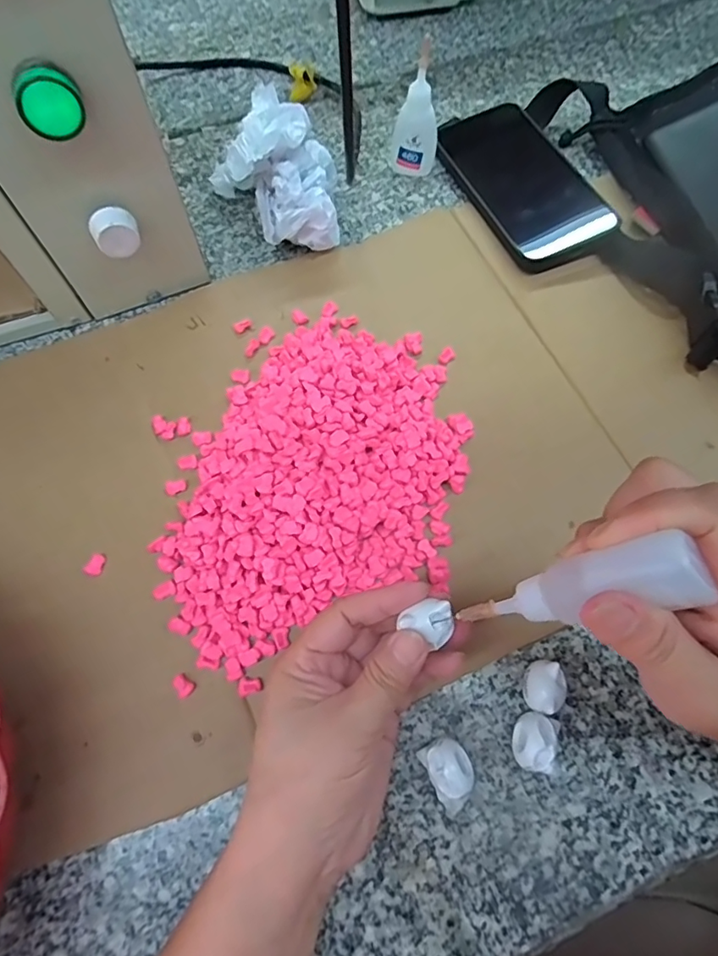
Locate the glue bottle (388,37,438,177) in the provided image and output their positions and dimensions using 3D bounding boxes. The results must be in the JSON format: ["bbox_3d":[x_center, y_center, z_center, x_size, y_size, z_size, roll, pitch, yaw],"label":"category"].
[{"bbox_3d":[0.043,-0.275,0.386,0.036,0.083,0.025,6,67,2],"label":"glue bottle"}]

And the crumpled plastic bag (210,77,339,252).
[{"bbox_3d":[-0.056,-0.210,0.360,0.080,0.077,0.098,-8,67,-4],"label":"crumpled plastic bag"}]

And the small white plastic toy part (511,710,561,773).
[{"bbox_3d":[0.087,0.131,0.256,0.020,0.021,0.025,22,69,9],"label":"small white plastic toy part"}]

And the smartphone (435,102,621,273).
[{"bbox_3d":[0.123,-0.238,0.404,0.082,0.014,0.185,-25,65,1],"label":"smartphone"}]

